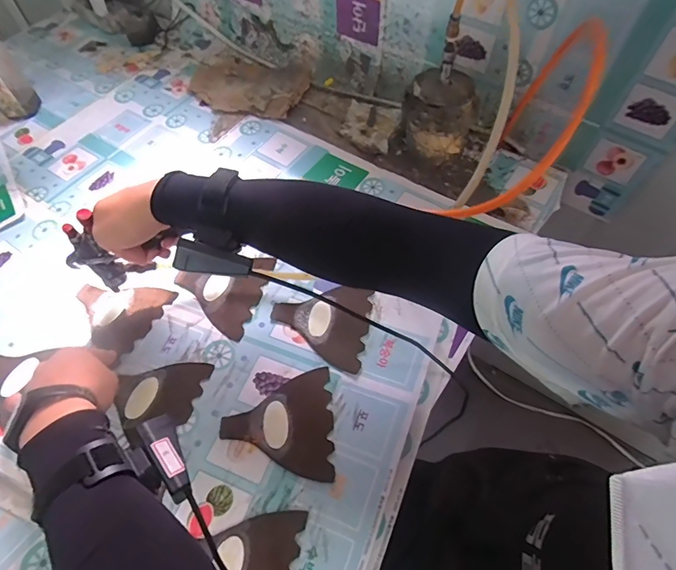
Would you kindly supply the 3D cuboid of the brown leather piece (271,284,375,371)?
[{"bbox_3d":[-0.022,0.045,0.530,0.118,0.009,0.104,11,64,9],"label":"brown leather piece"}]

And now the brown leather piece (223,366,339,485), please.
[{"bbox_3d":[-0.066,0.153,0.469,0.121,0.004,0.113,-1,60,1],"label":"brown leather piece"}]

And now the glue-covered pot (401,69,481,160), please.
[{"bbox_3d":[0.148,-0.250,0.630,0.102,0.125,0.087,7,58,8],"label":"glue-covered pot"}]

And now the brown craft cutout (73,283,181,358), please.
[{"bbox_3d":[-0.287,0.027,0.550,0.116,0.009,0.101,26,64,15],"label":"brown craft cutout"}]

